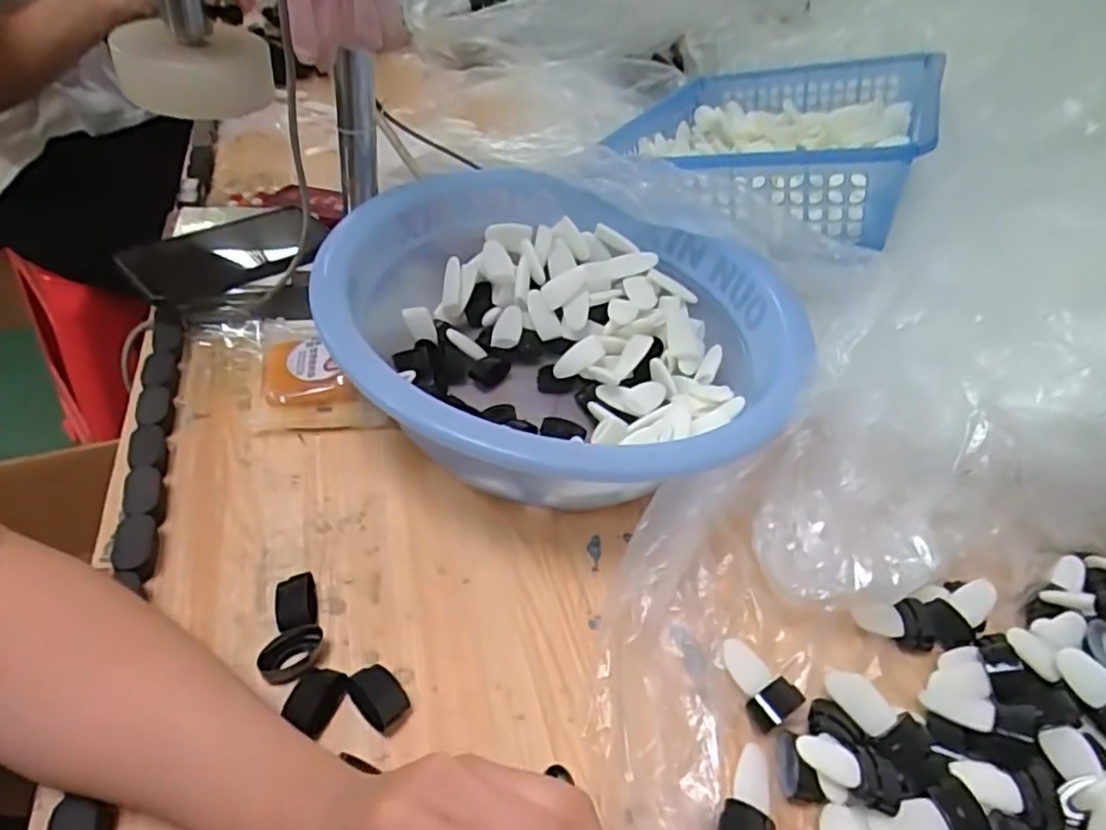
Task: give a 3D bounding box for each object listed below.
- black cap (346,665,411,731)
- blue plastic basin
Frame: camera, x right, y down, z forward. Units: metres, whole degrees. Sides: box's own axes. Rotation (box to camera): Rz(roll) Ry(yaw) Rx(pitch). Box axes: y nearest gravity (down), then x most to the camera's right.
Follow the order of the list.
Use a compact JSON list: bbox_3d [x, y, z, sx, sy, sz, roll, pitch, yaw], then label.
[{"bbox_3d":[-0.090,0.148,0.341,0.022,0.015,0.032,-29,58,-34],"label":"black cap"},{"bbox_3d":[0.005,-0.058,0.491,0.328,0.107,0.343,-16,51,-25],"label":"blue plastic basin"}]

